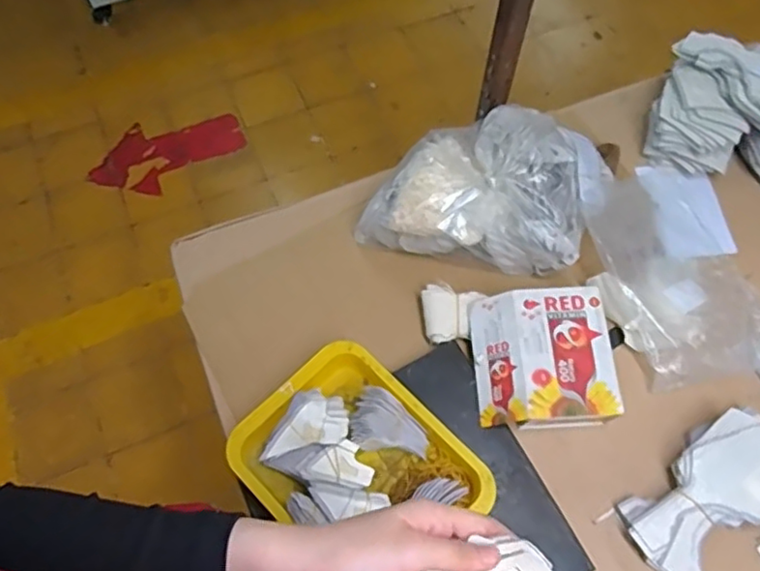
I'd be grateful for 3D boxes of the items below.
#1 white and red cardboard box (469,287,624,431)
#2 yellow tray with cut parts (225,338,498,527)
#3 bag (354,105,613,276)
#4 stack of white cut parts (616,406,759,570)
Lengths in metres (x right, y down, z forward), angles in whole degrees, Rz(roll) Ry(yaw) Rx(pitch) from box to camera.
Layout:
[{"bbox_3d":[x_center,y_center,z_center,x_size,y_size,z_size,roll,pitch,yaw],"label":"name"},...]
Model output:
[{"bbox_3d":[0.196,0.087,0.753,0.158,0.048,0.158,-2,66,-1],"label":"white and red cardboard box"},{"bbox_3d":[-0.022,0.207,0.699,0.203,0.068,0.256,-41,72,-16],"label":"yellow tray with cut parts"},{"bbox_3d":[0.144,-0.138,0.836,0.308,0.107,0.197,8,66,4],"label":"bag"},{"bbox_3d":[0.377,0.237,0.705,0.206,0.059,0.109,-37,71,-15],"label":"stack of white cut parts"}]

